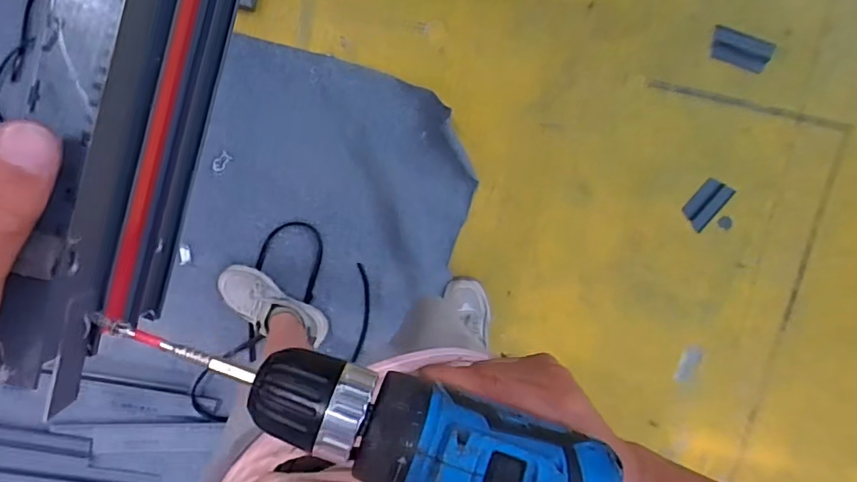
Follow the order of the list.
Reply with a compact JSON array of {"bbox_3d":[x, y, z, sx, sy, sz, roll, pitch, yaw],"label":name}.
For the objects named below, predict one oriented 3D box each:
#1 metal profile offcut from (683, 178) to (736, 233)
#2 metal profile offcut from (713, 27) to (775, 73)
[{"bbox_3d":[0.642,-0.085,1.260,0.066,0.031,0.115,35,95,-6],"label":"metal profile offcut"},{"bbox_3d":[0.695,-0.423,1.209,0.133,0.014,0.069,17,97,-4],"label":"metal profile offcut"}]

